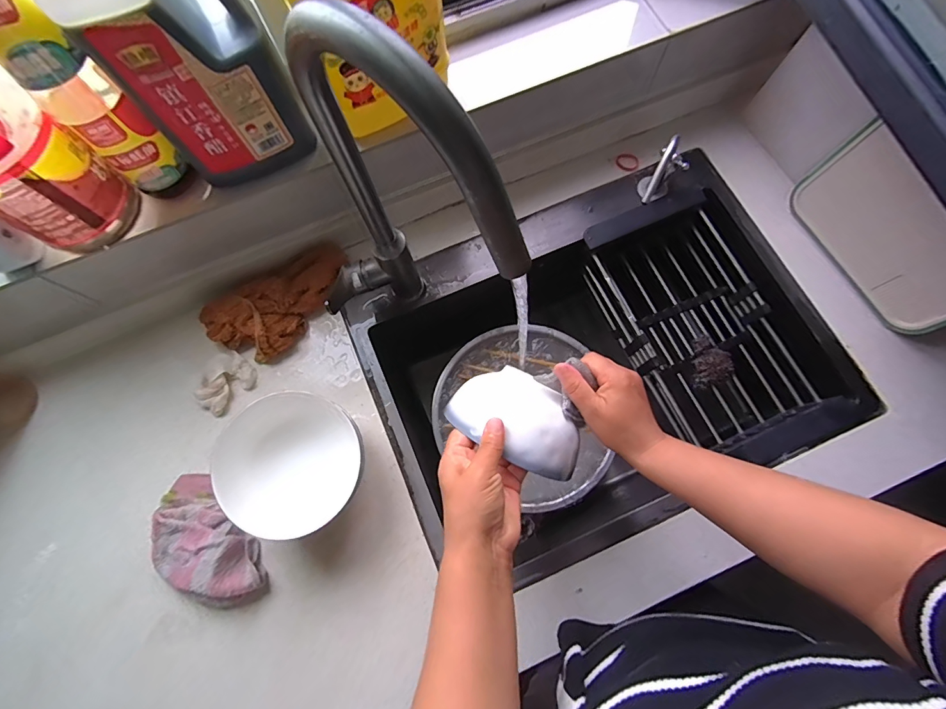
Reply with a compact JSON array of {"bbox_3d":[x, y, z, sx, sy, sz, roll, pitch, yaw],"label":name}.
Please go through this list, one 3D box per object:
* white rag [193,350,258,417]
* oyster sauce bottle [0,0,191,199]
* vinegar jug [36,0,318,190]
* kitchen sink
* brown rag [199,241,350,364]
[{"bbox_3d":[-0.333,0.036,0.574,0.060,0.024,0.075,42,79,13],"label":"white rag"},{"bbox_3d":[-0.362,-0.240,0.375,0.065,0.260,0.056,36,78,11],"label":"oyster sauce bottle"},{"bbox_3d":[-0.252,-0.266,0.393,0.134,0.257,0.080,-34,76,-8],"label":"vinegar jug"},{"bbox_3d":[0.172,0.018,0.669,0.601,0.196,0.446,-25,75,-5],"label":"kitchen sink"},{"bbox_3d":[-0.257,-0.067,0.590,0.207,0.049,0.110,-32,75,-7],"label":"brown rag"}]

